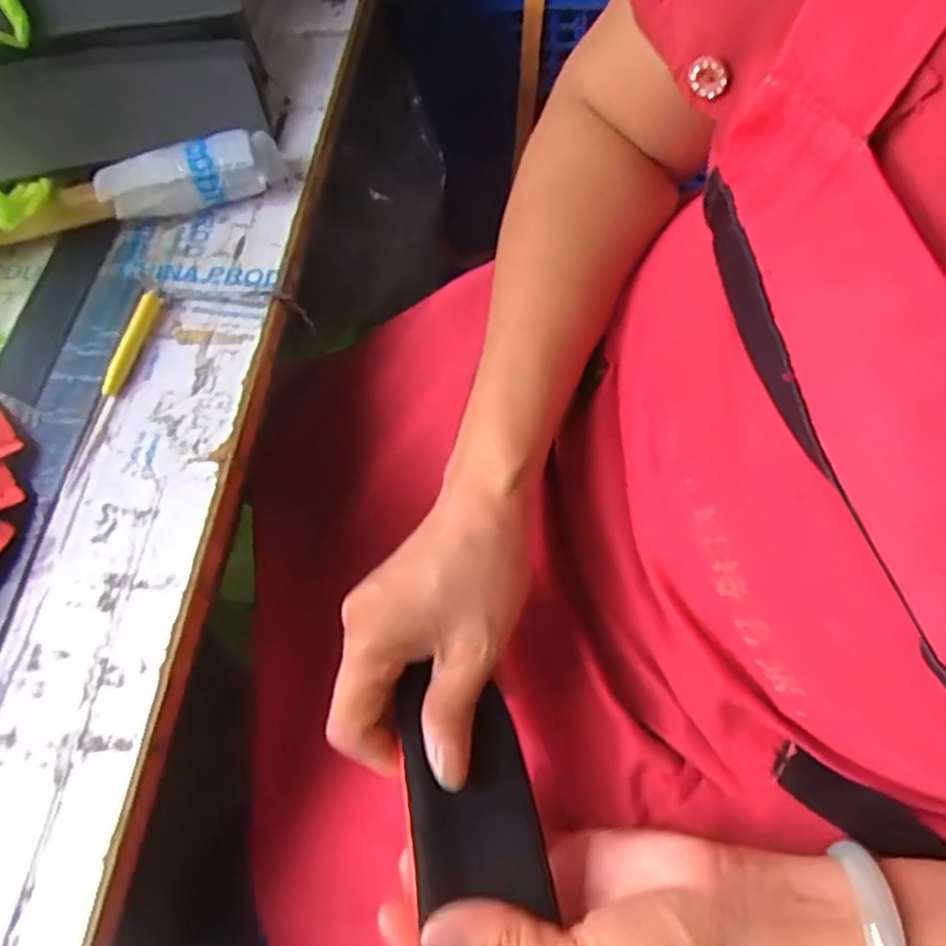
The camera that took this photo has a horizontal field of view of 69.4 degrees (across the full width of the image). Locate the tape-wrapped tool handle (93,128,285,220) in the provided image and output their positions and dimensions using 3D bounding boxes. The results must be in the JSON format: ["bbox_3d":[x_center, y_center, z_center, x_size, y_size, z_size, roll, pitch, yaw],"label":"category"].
[{"bbox_3d":[-0.193,-0.204,0.469,0.123,0.039,0.043,-16,64,-7],"label":"tape-wrapped tool handle"}]

